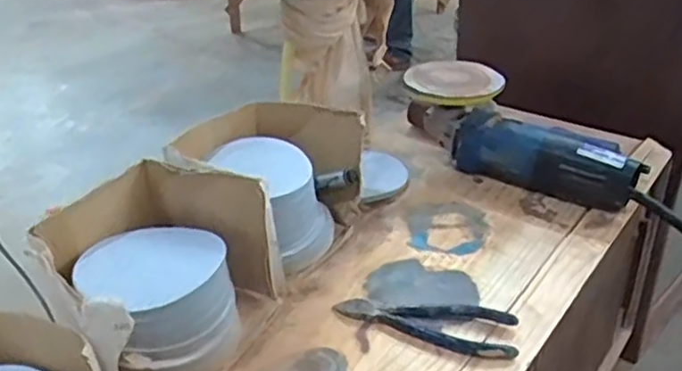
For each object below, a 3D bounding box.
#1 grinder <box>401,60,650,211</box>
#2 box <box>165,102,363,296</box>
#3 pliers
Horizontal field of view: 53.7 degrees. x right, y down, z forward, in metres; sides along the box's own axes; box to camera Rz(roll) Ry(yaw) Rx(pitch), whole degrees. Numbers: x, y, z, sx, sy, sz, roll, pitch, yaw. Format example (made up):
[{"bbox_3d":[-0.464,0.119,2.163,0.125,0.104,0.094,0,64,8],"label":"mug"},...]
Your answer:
[{"bbox_3d":[0.203,-0.055,0.811,0.301,0.107,0.132,33,41,27],"label":"grinder"},{"bbox_3d":[-0.073,0.003,0.686,0.148,0.121,0.183,12,33,23],"label":"box"},{"bbox_3d":[0.073,0.119,0.589,0.156,0.011,0.050,8,32,18],"label":"pliers"}]

